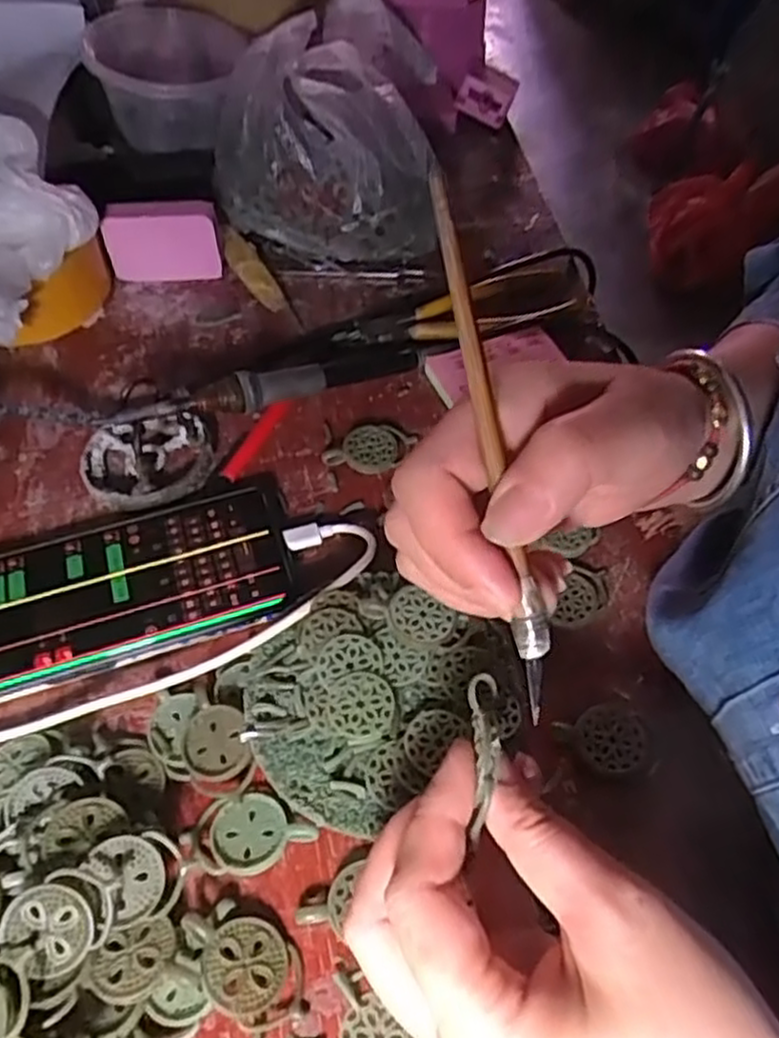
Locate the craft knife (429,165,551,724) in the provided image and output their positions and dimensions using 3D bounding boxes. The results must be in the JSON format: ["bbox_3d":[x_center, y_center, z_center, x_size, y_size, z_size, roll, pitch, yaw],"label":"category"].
[{"bbox_3d":[0.030,-0.022,0.213,0.009,0.004,0.157,-12,90,-8],"label":"craft knife"}]

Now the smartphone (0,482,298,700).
[{"bbox_3d":[-0.129,0.030,0.350,0.163,0.014,0.083,-17,55,-11],"label":"smartphone"}]

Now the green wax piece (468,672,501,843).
[{"bbox_3d":[0.029,0.069,0.226,0.004,0.016,0.050,23,45,-19],"label":"green wax piece"}]

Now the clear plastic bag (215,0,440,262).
[{"bbox_3d":[-0.040,-0.244,0.484,0.154,0.111,0.121,-2,53,-1],"label":"clear plastic bag"}]

